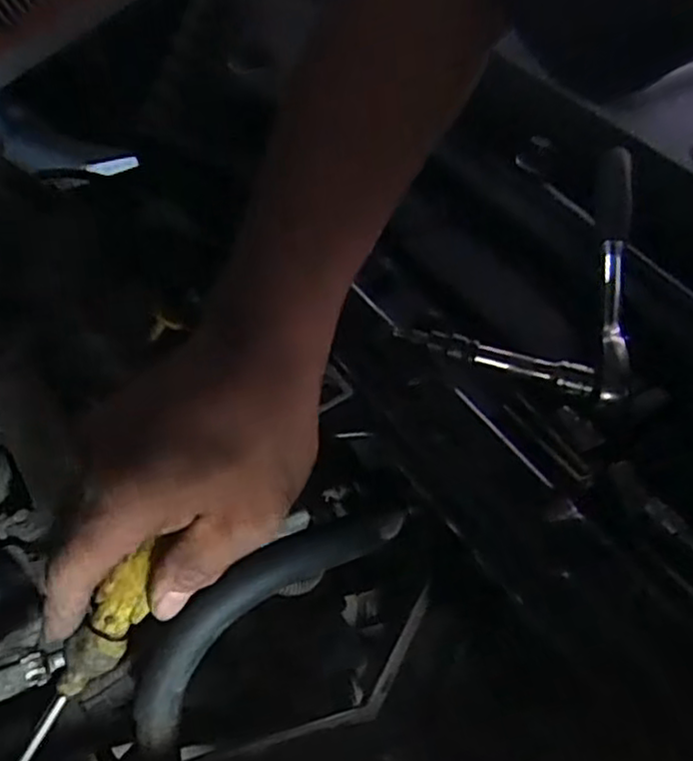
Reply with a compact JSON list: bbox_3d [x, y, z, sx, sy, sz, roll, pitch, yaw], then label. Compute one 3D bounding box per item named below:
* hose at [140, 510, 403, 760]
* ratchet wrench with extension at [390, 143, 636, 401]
[{"bbox_3d":[-0.040,0.107,0.331,0.150,0.039,0.034,-34,58,-26],"label":"hose"},{"bbox_3d":[0.116,-0.076,0.407,0.122,0.033,0.184,16,51,11],"label":"ratchet wrench with extension"}]

